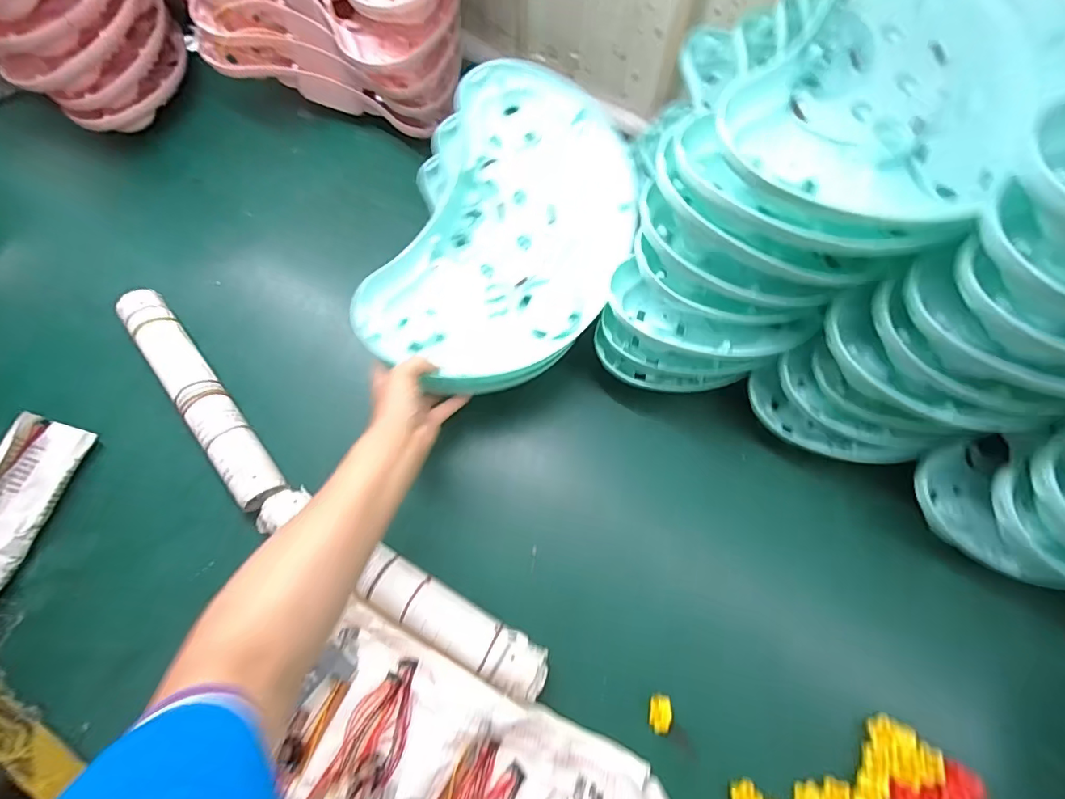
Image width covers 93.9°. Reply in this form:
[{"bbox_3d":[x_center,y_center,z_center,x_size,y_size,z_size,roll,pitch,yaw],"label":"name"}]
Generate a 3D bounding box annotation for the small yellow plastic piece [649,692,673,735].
[{"bbox_3d":[0.121,0.297,0.471,0.018,0.015,0.032,10,73,4],"label":"small yellow plastic piece"}]

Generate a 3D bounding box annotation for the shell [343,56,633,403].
[{"bbox_3d":[-0.025,-0.186,0.528,0.244,0.098,0.335,8,73,3],"label":"shell"}]

